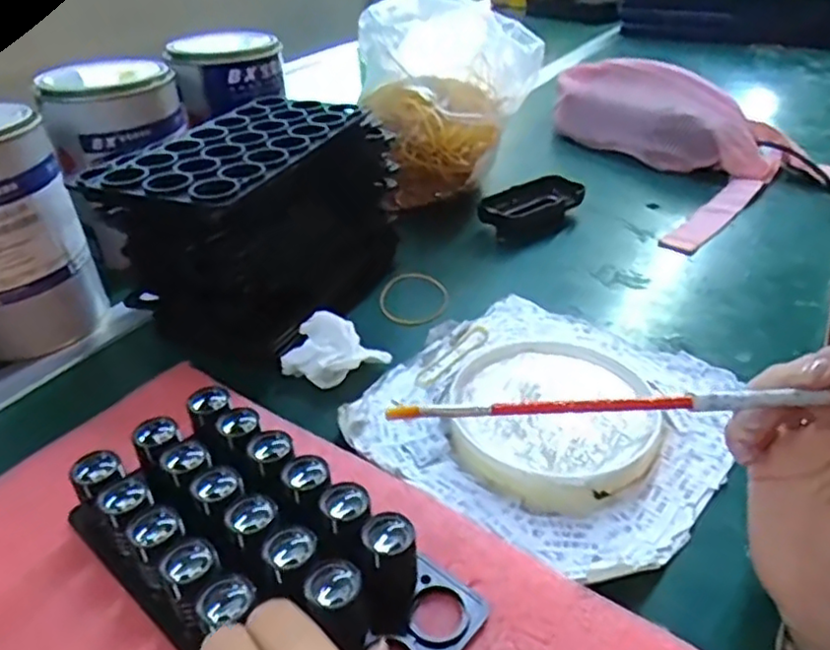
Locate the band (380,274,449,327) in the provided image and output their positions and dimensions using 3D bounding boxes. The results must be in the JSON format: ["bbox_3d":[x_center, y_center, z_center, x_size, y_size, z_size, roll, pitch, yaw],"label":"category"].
[{"bbox_3d":[0.000,-0.021,0.522,0.053,0.009,0.072,25,43,17],"label":"band"}]

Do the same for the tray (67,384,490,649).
[{"bbox_3d":[-0.066,0.097,0.295,0.187,0.037,0.102,21,40,30],"label":"tray"}]

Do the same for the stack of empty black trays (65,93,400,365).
[{"bbox_3d":[-0.111,-0.078,0.479,0.116,0.133,0.218,14,36,22],"label":"stack of empty black trays"}]

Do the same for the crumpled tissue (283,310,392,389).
[{"bbox_3d":[-0.052,0.016,0.429,0.057,0.032,0.043,13,36,21],"label":"crumpled tissue"}]

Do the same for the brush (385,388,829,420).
[{"bbox_3d":[0.113,0.028,0.246,0.243,0.008,0.005,-3,33,3],"label":"brush"}]

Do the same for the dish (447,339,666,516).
[{"bbox_3d":[0.081,0.050,0.383,0.119,0.017,0.124,-1,33,1],"label":"dish"}]

